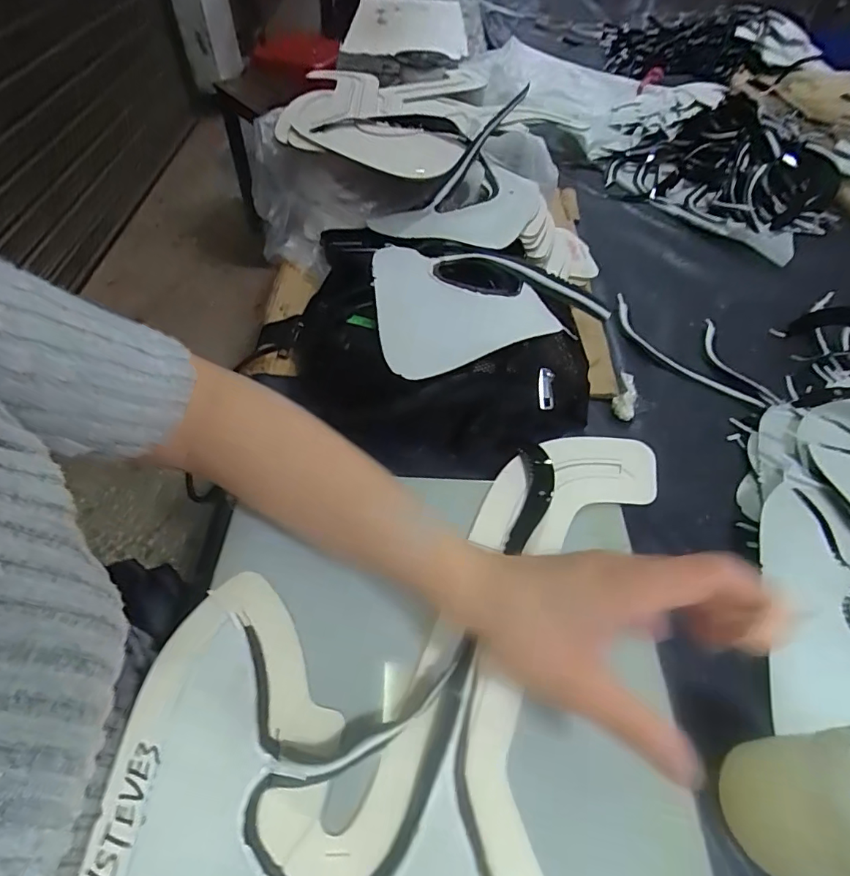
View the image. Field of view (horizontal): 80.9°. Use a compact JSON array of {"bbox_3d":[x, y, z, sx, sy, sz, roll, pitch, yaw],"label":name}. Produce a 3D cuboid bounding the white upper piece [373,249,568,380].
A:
[{"bbox_3d":[0.008,-0.105,0.412,0.171,0.020,0.133,28,58,18],"label":"white upper piece"}]

